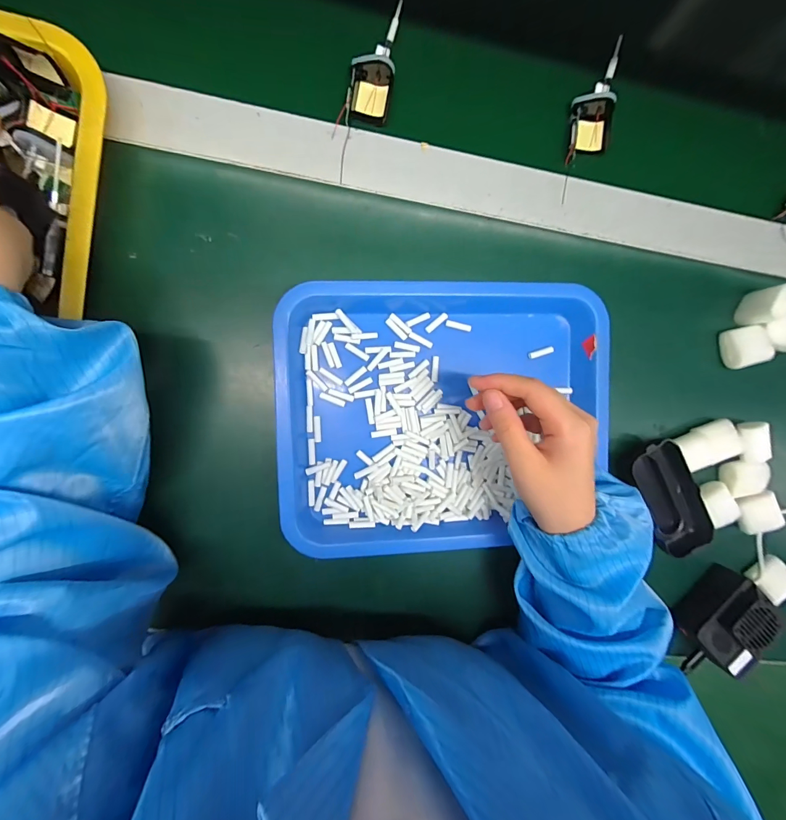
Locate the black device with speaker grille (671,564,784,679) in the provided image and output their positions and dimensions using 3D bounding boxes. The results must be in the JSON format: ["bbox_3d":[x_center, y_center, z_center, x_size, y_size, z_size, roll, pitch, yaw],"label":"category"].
[{"bbox_3d":[0.325,0.203,0.352,0.062,0.038,0.079,39,90,-8],"label":"black device with speaker grille"}]

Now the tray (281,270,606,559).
[{"bbox_3d":[0.046,0.003,0.324,0.277,0.034,0.235,-2,95,-7],"label":"tray"}]

